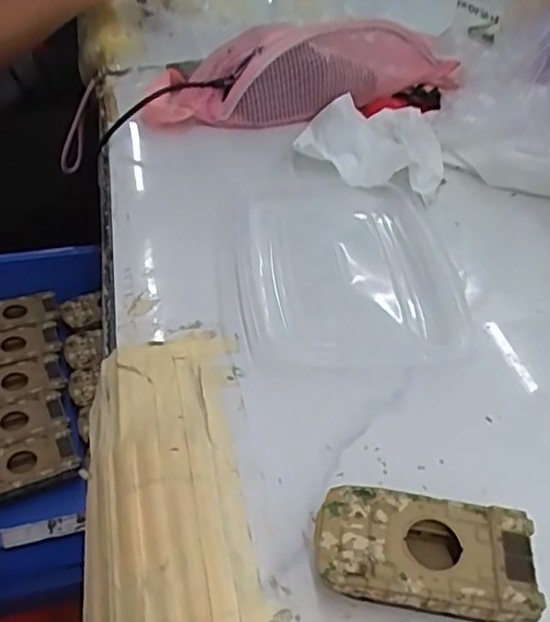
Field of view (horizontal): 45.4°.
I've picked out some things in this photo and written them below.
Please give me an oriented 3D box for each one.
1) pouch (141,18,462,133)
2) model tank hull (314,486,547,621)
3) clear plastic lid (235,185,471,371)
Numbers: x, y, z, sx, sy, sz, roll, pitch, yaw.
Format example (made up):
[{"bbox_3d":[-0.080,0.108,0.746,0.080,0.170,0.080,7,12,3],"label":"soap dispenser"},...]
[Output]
[{"bbox_3d":[0.027,-0.254,0.669,0.331,0.079,0.096,-16,45,-22],"label":"pouch"},{"bbox_3d":[0.067,0.114,0.303,0.096,0.025,0.051,9,41,5],"label":"model tank hull"},{"bbox_3d":[0.052,-0.035,0.482,0.154,0.011,0.199,0,41,-5],"label":"clear plastic lid"}]

